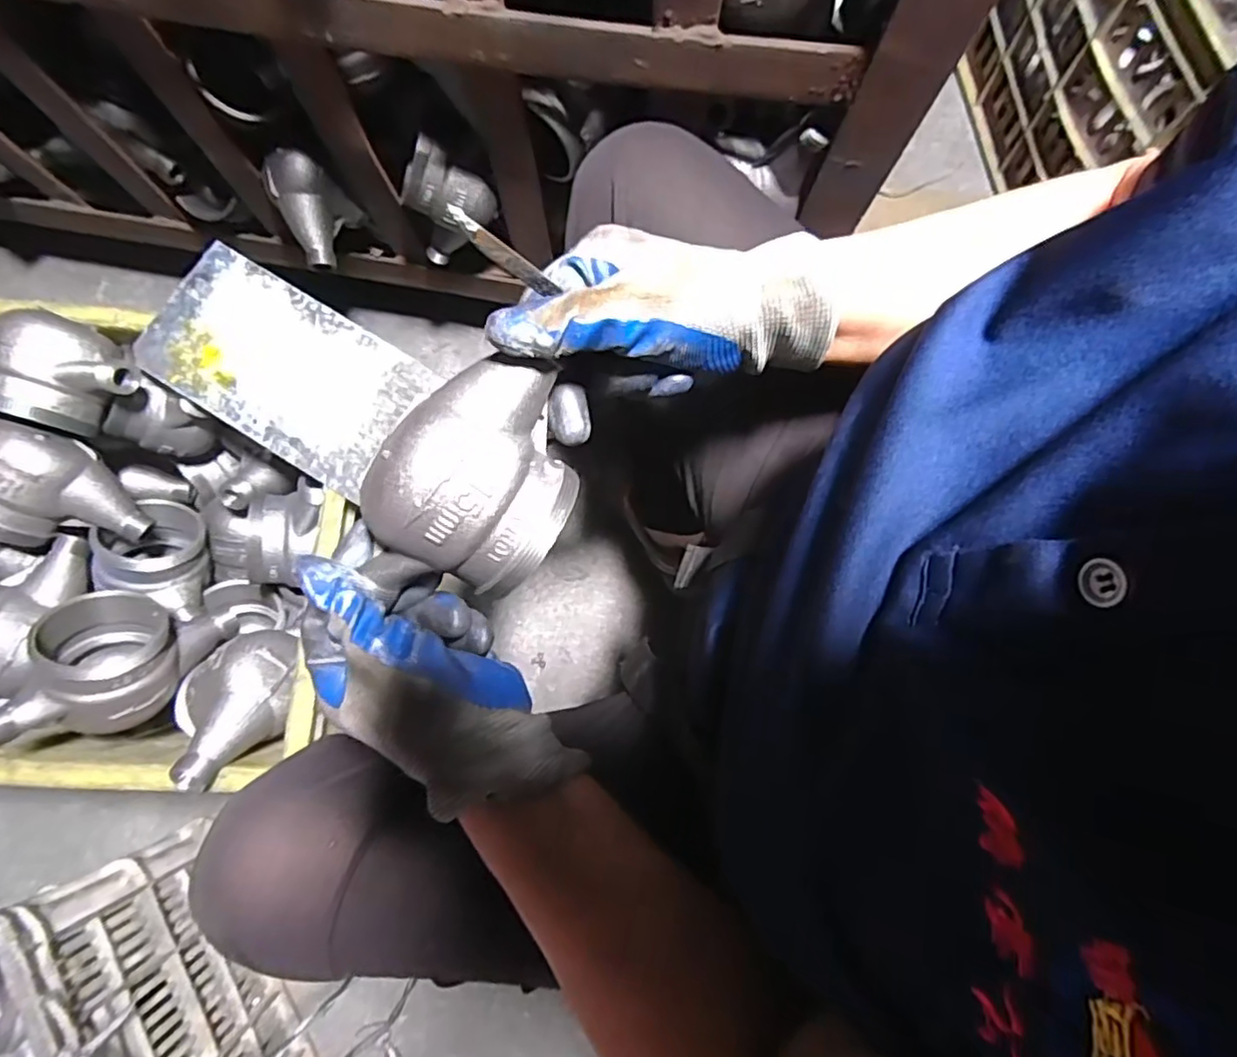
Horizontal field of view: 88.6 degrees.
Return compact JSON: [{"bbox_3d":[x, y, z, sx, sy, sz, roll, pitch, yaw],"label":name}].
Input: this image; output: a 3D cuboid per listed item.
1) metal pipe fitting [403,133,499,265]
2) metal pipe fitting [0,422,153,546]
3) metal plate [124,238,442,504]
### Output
[{"bbox_3d":[-0.159,-0.299,0.596,0.091,0.115,0.043,17,80,3],"label":"metal pipe fitting"},{"bbox_3d":[-0.452,-0.028,0.504,0.090,0.117,0.069,-45,45,-12],"label":"metal pipe fitting"},{"bbox_3d":[-0.266,-0.128,0.505,0.212,0.004,0.120,30,81,3],"label":"metal plate"}]

